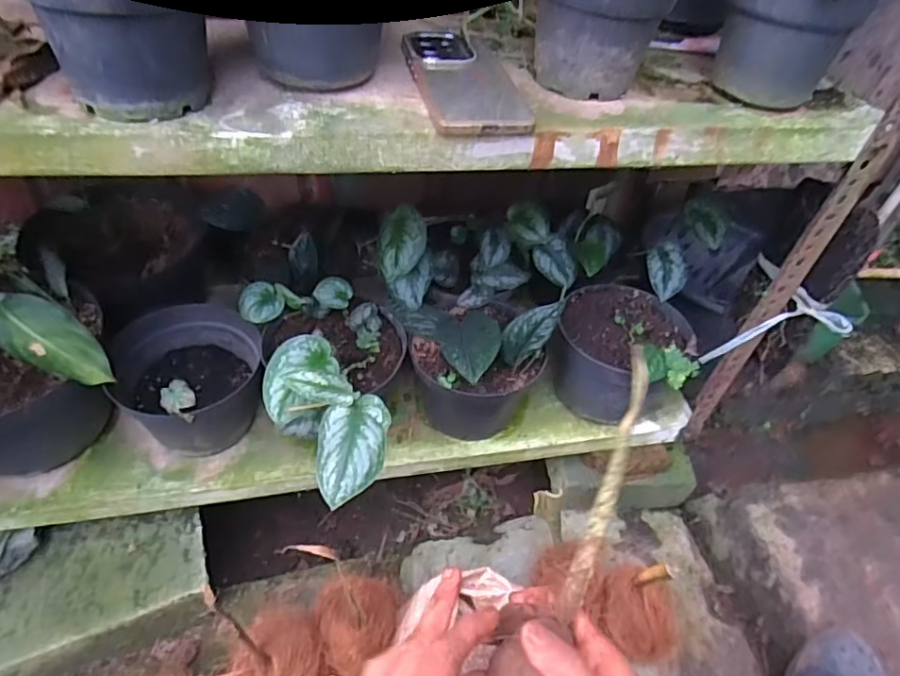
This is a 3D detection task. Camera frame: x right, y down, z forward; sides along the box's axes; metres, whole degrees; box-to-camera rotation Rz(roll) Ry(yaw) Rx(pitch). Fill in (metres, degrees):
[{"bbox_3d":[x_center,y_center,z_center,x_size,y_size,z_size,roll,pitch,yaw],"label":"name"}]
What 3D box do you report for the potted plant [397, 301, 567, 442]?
[{"bbox_3d":[0.028,0.018,0.757,0.153,0.196,0.164,-25,54,-25],"label":"potted plant"}]

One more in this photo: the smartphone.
[{"bbox_3d":[0.010,-0.215,0.481,0.079,0.014,0.164,-7,49,-12],"label":"smartphone"}]

